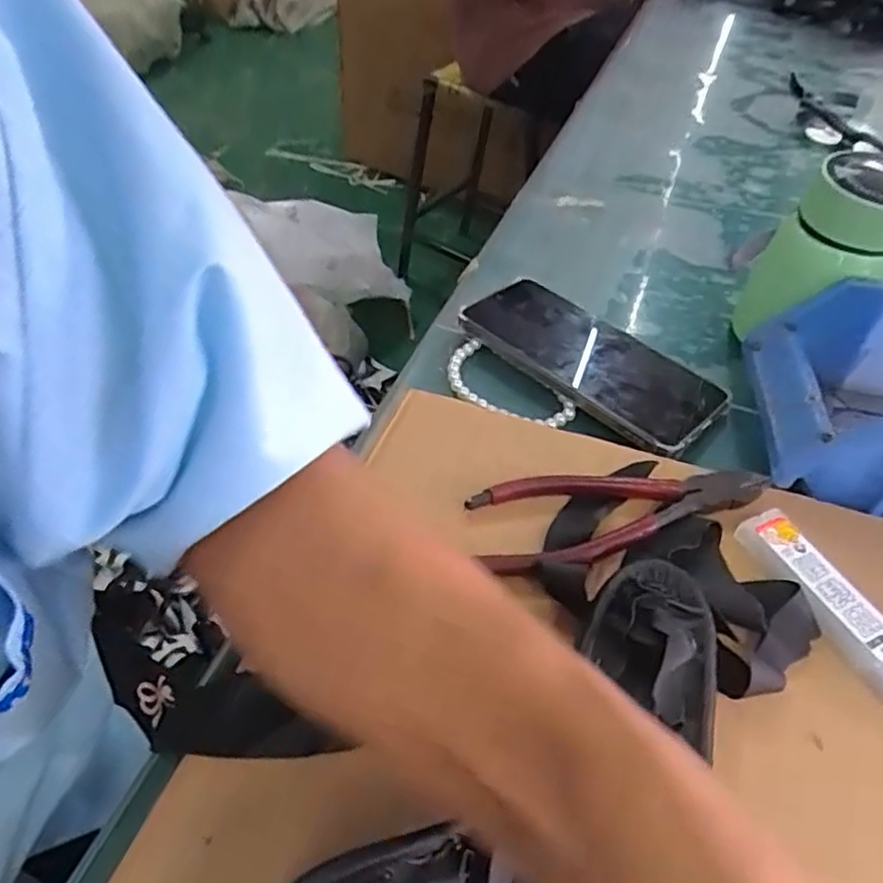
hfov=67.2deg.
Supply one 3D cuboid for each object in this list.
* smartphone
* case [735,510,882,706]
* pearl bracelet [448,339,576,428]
[{"bbox_3d":[0.091,-0.052,0.413,0.163,0.011,0.078,37,51,27],"label":"smartphone"},{"bbox_3d":[0.179,0.081,0.287,0.029,0.010,0.123,-19,51,-20],"label":"case"},{"bbox_3d":[0.038,-0.031,0.400,0.085,0.011,0.045,31,52,23],"label":"pearl bracelet"}]

